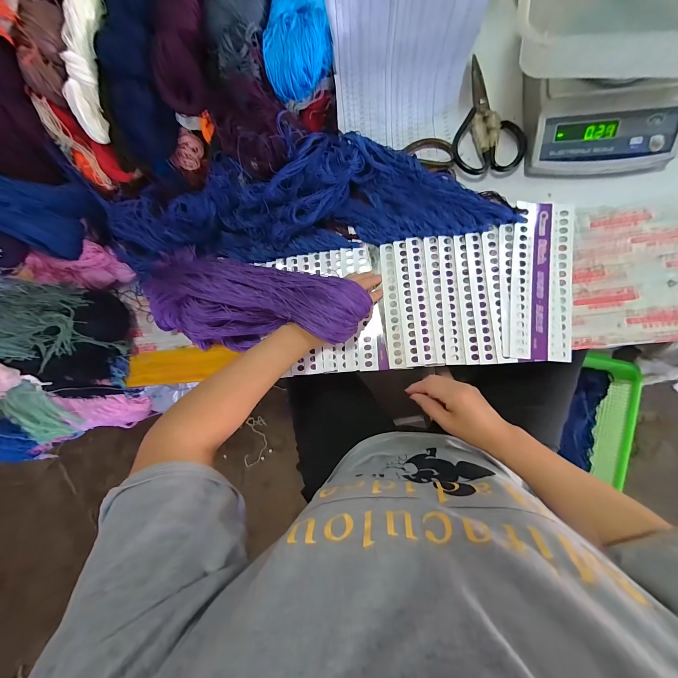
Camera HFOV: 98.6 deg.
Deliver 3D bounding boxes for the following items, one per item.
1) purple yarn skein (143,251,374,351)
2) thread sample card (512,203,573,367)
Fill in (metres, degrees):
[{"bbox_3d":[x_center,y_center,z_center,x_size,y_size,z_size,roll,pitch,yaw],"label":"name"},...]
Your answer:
[{"bbox_3d":[-0.149,-0.061,0.482,0.384,0.082,0.156,6,88,13],"label":"purple yarn skein"},{"bbox_3d":[0.305,-0.087,0.434,0.084,0.011,0.233,4,86,7],"label":"thread sample card"}]

